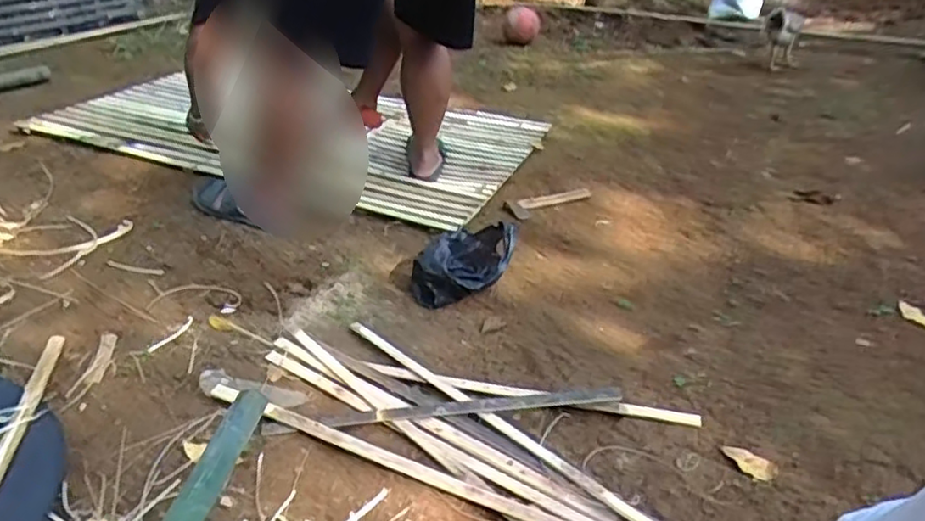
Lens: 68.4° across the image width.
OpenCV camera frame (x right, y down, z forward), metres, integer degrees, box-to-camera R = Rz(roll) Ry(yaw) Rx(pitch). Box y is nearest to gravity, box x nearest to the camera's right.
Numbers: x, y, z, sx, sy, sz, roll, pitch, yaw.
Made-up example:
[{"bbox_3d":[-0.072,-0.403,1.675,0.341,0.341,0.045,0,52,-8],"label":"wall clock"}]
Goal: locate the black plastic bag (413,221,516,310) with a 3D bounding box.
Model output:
[{"bbox_3d":[0.001,0.007,1.496,0.173,0.114,0.223,17,32,22],"label":"black plastic bag"}]

